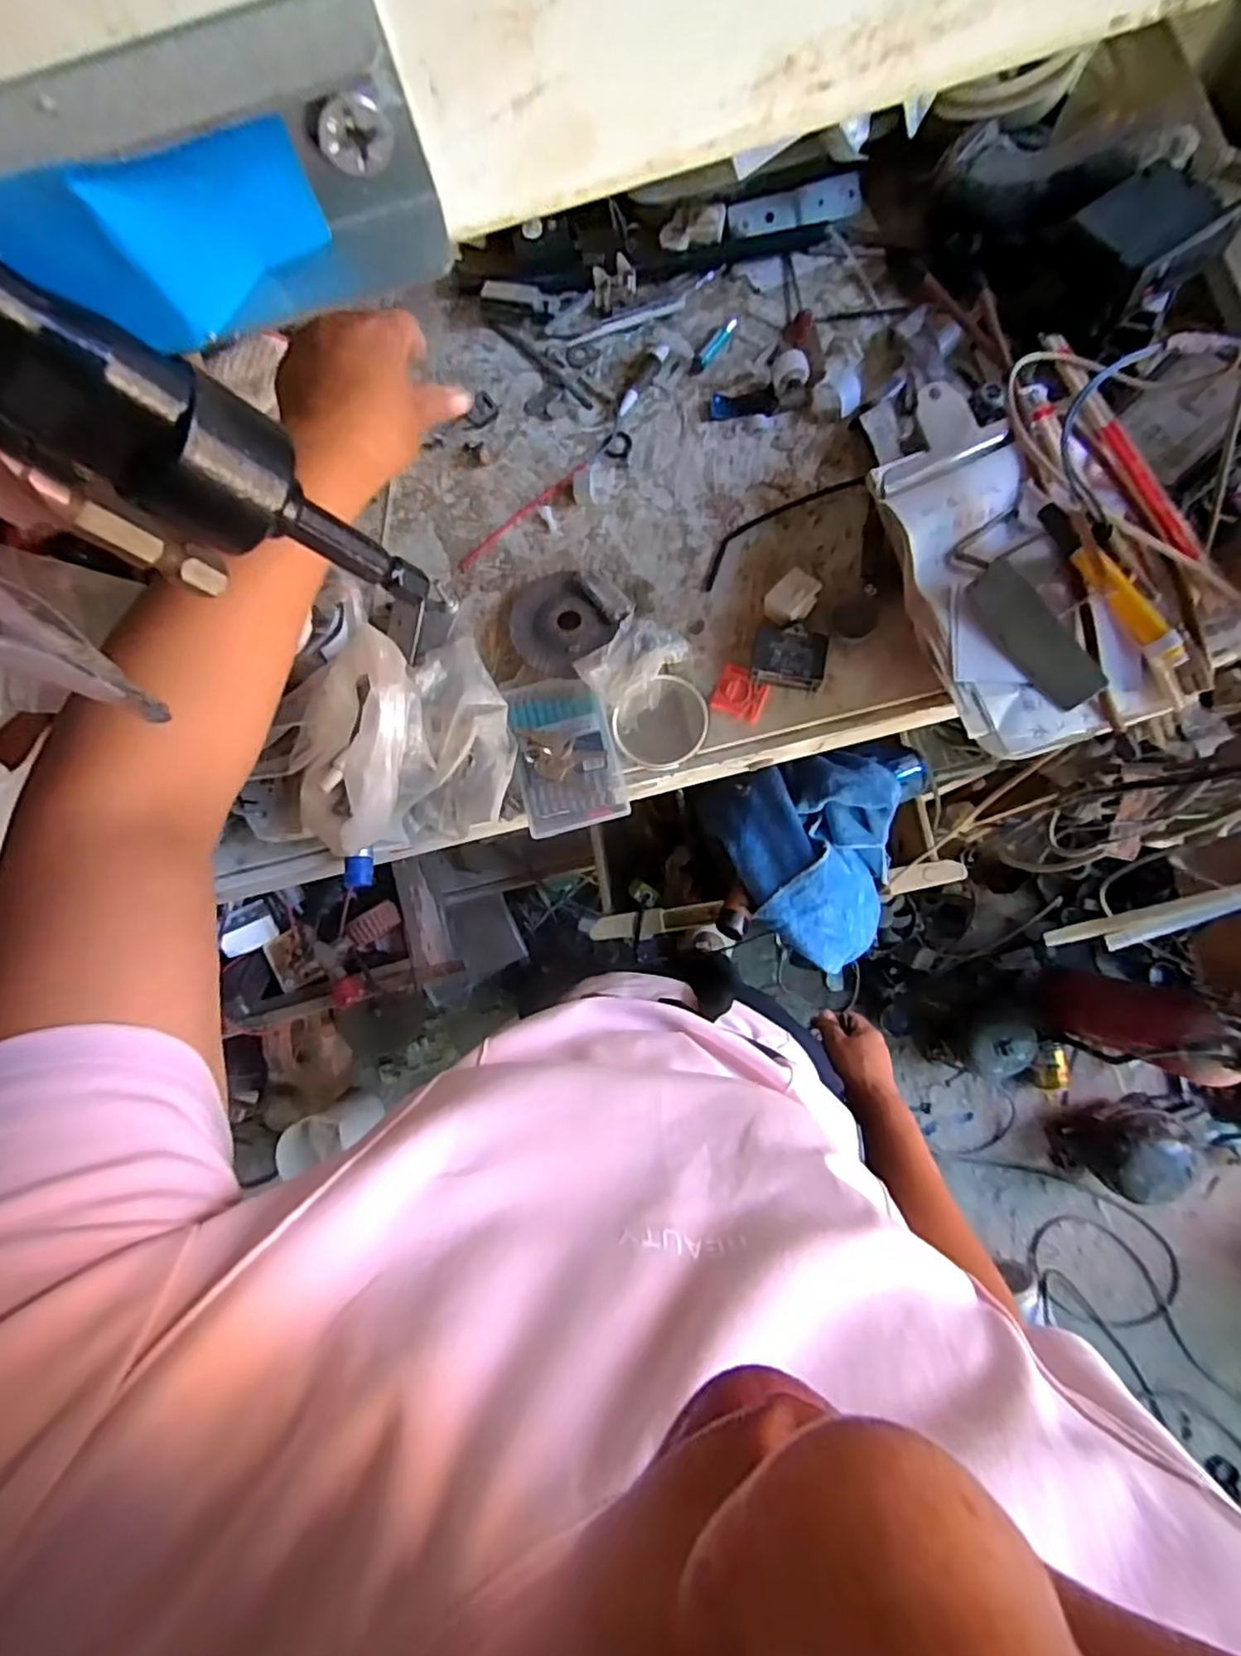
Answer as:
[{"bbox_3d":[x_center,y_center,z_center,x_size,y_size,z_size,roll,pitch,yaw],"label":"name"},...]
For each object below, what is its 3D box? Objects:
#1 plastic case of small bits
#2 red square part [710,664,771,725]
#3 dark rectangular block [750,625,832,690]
[{"bbox_3d":[-0.038,-0.052,0.453,0.068,0.017,0.107,-14,84,3],"label":"plastic case of small bits"},{"bbox_3d":[0.083,-0.092,0.452,0.034,0.004,0.032,22,87,6],"label":"red square part"},{"bbox_3d":[0.112,-0.113,0.442,0.046,0.022,0.042,10,85,5],"label":"dark rectangular block"}]

